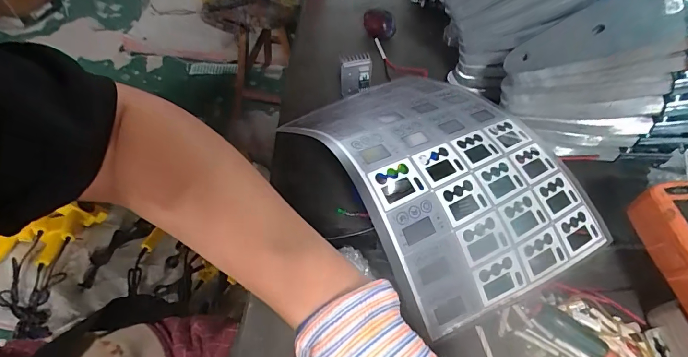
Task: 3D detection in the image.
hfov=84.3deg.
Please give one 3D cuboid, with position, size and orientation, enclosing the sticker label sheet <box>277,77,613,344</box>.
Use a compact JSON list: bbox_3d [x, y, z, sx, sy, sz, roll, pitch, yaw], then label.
[{"bbox_3d":[0.080,-0.014,0.320,0.184,0.072,0.246,-30,61,-20],"label":"sticker label sheet"}]

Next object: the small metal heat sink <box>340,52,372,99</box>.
[{"bbox_3d":[0.012,-0.108,0.407,0.031,0.044,0.019,4,55,2],"label":"small metal heat sink"}]

